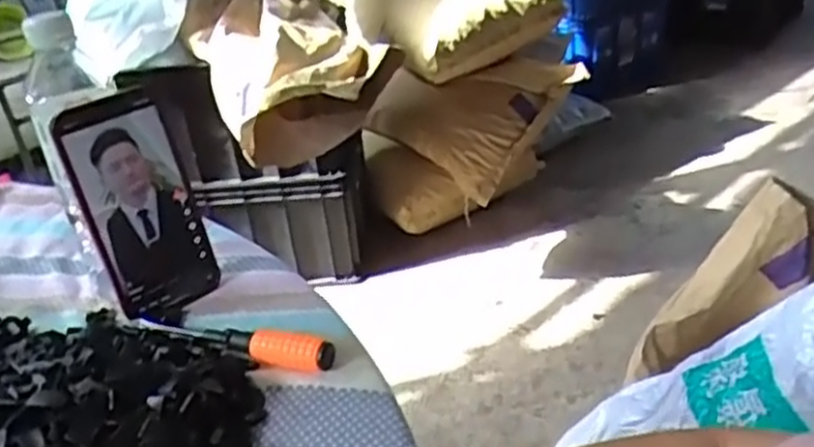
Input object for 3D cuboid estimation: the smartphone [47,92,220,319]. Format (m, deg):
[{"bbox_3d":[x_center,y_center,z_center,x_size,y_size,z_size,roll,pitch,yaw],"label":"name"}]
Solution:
[{"bbox_3d":[-0.189,-0.011,0.548,0.071,0.154,0.011,-28,25,-31],"label":"smartphone"}]

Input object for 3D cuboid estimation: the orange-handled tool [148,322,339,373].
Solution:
[{"bbox_3d":[-0.113,0.073,0.511,0.142,0.021,0.019,10,35,26],"label":"orange-handled tool"}]

